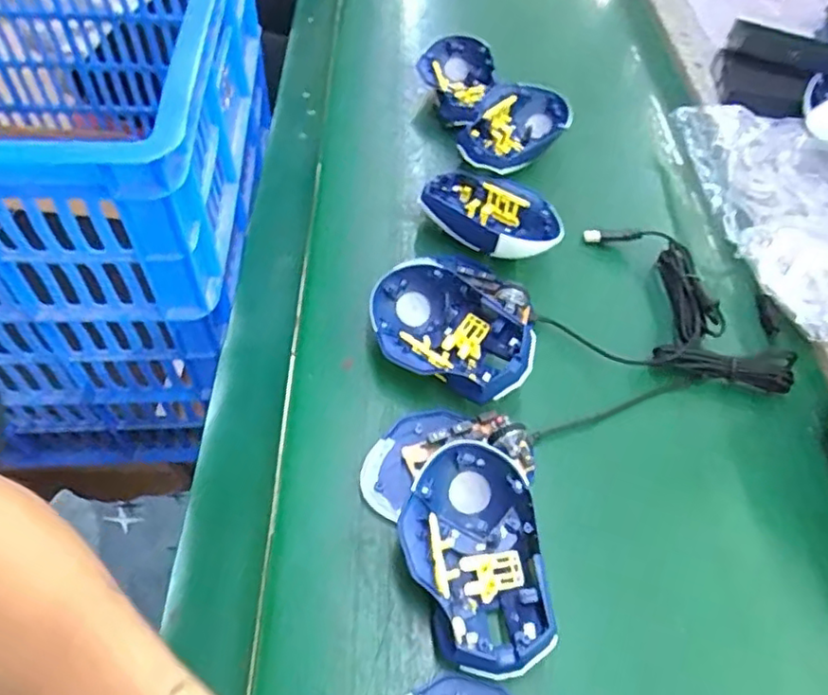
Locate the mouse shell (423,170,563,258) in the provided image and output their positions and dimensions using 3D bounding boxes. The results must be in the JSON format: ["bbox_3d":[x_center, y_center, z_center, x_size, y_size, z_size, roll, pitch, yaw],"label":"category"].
[{"bbox_3d":[0.064,-0.107,0.522,0.117,0.044,0.073,25,56,14],"label":"mouse shell"}]

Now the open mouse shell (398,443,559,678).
[{"bbox_3d":[0.032,0.117,0.351,0.073,0.040,0.117,-2,54,-5],"label":"open mouse shell"}]

